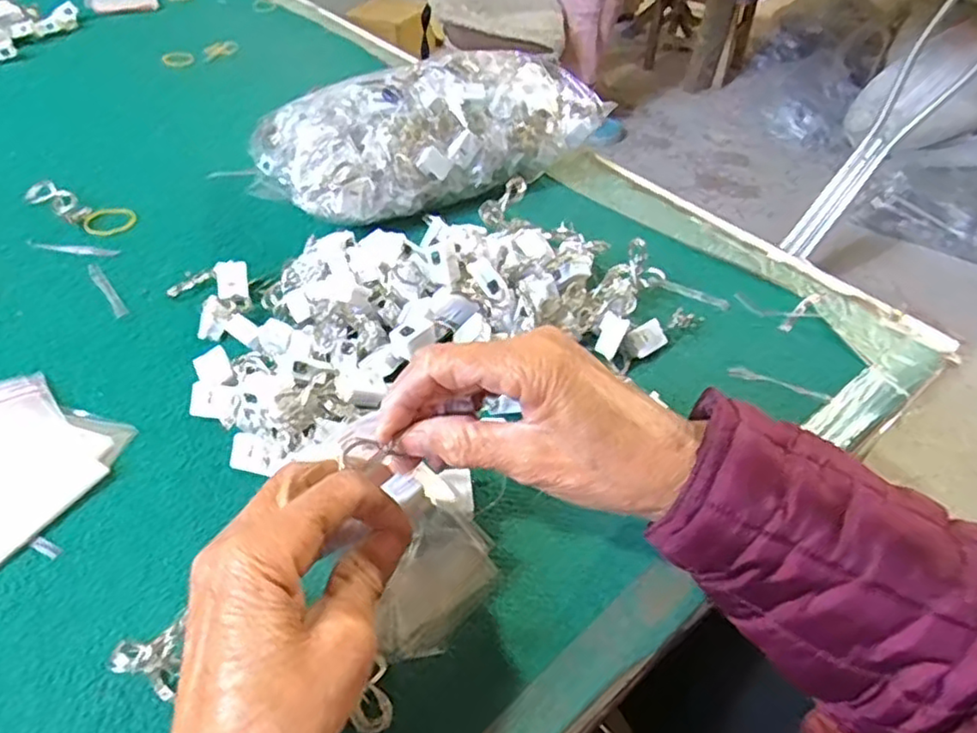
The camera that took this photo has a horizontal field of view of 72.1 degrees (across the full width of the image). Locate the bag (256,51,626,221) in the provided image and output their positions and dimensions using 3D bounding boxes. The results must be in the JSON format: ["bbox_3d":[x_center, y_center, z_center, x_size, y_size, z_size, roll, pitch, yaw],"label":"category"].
[{"bbox_3d":[-0.053,-0.202,0.580,0.279,0.091,0.132,-23,50,-24],"label":"bag"}]

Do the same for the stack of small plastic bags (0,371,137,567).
[{"bbox_3d":[-0.270,0.049,0.368,0.114,0.010,0.098,21,47,17],"label":"stack of small plastic bags"}]

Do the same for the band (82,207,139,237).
[{"bbox_3d":[-0.302,-0.116,0.538,0.036,0.005,0.037,2,45,-2],"label":"band"}]

